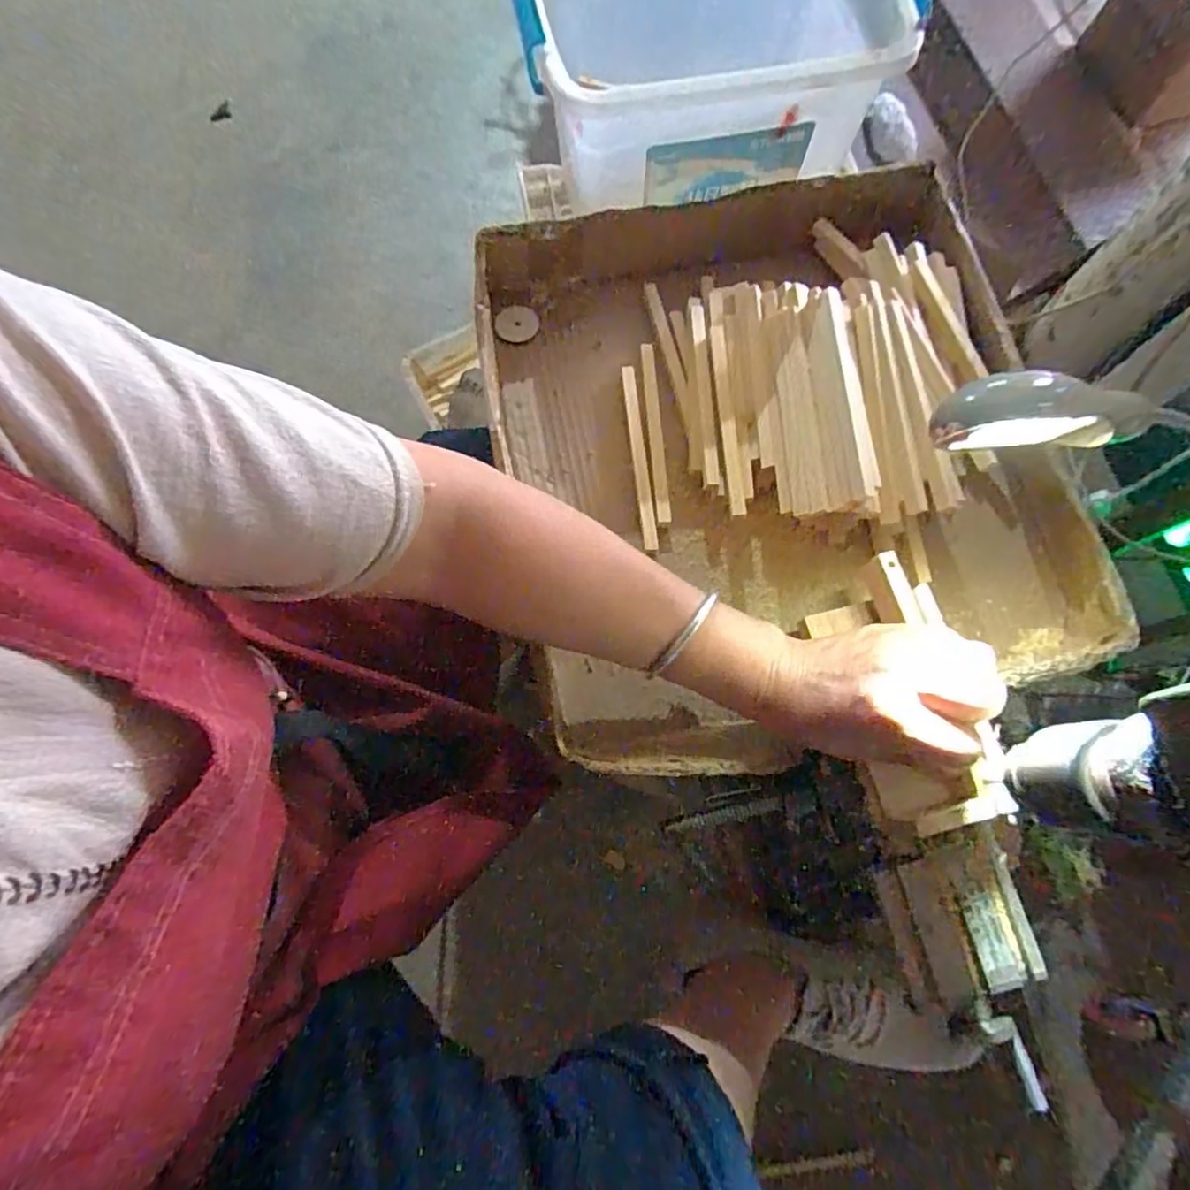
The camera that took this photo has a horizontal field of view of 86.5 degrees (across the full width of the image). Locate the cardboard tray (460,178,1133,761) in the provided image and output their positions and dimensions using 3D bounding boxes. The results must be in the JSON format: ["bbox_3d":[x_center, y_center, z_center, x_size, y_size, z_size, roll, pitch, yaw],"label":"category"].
[{"bbox_3d":[0.136,-0.118,0.481,0.401,0.077,0.421,-13,74,-4],"label":"cardboard tray"}]

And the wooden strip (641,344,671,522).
[{"bbox_3d":[0.048,-0.130,0.504,0.011,0.014,0.158,-3,74,-1],"label":"wooden strip"}]

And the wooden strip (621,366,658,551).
[{"bbox_3d":[0.035,-0.111,0.502,0.009,0.012,0.152,-6,74,-2],"label":"wooden strip"}]

